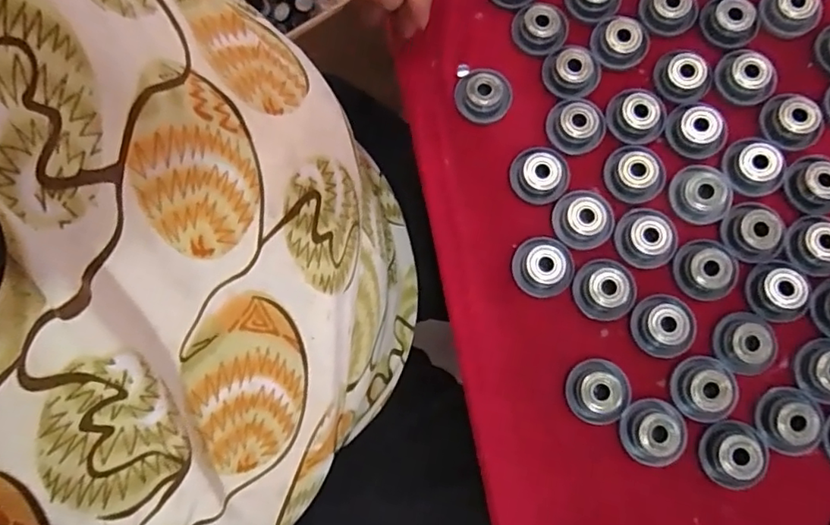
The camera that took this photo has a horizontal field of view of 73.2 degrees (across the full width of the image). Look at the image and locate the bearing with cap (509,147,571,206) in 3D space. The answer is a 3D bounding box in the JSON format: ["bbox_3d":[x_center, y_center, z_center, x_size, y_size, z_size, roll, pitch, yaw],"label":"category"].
[{"bbox_3d":[0.072,-0.050,0.319,0.032,0.011,0.032,0,80,1],"label":"bearing with cap"}]

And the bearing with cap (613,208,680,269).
[{"bbox_3d":[0.127,-0.014,0.307,0.030,0.011,0.032,0,80,1],"label":"bearing with cap"}]

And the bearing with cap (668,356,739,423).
[{"bbox_3d":[0.151,0.067,0.291,0.029,0.011,0.032,-25,80,-3],"label":"bearing with cap"}]

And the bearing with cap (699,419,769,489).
[{"bbox_3d":[0.163,0.099,0.287,0.027,0.015,0.033,13,81,3],"label":"bearing with cap"}]

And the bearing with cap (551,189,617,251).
[{"bbox_3d":[0.094,-0.024,0.310,0.032,0.009,0.033,0,80,1],"label":"bearing with cap"}]

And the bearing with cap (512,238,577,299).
[{"bbox_3d":[0.071,0.002,0.308,0.032,0.012,0.031,0,80,1],"label":"bearing with cap"}]

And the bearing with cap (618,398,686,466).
[{"bbox_3d":[0.124,0.088,0.290,0.031,0.015,0.032,0,80,1],"label":"bearing with cap"}]

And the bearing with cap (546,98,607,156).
[{"bbox_3d":[0.093,-0.080,0.322,0.033,0.008,0.032,32,82,6],"label":"bearing with cap"}]

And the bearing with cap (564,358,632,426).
[{"bbox_3d":[0.097,0.069,0.294,0.030,0.016,0.033,0,80,1],"label":"bearing with cap"}]

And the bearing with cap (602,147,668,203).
[{"bbox_3d":[0.124,-0.051,0.314,0.031,0.009,0.032,0,80,1],"label":"bearing with cap"}]

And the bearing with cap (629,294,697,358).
[{"bbox_3d":[0.134,0.034,0.300,0.032,0.011,0.031,0,80,1],"label":"bearing with cap"}]

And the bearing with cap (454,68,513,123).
[{"bbox_3d":[0.041,-0.100,0.331,0.033,0.011,0.032,24,81,5],"label":"bearing with cap"}]

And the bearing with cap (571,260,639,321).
[{"bbox_3d":[0.104,0.015,0.303,0.033,0.012,0.031,43,84,8],"label":"bearing with cap"}]

